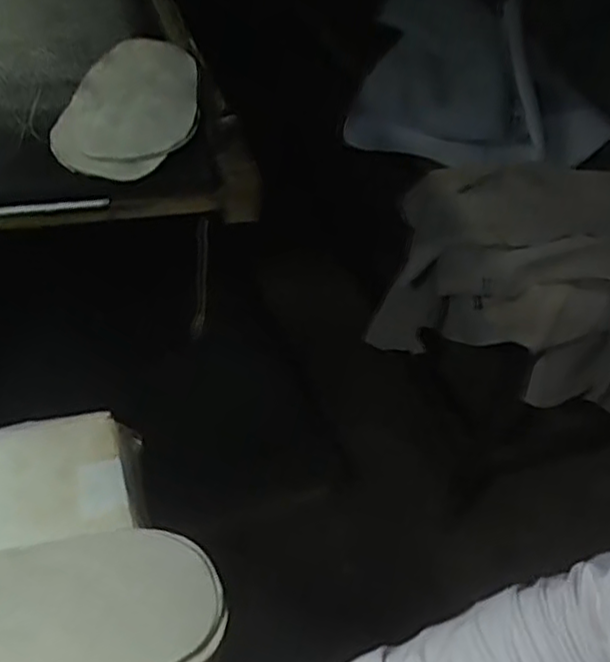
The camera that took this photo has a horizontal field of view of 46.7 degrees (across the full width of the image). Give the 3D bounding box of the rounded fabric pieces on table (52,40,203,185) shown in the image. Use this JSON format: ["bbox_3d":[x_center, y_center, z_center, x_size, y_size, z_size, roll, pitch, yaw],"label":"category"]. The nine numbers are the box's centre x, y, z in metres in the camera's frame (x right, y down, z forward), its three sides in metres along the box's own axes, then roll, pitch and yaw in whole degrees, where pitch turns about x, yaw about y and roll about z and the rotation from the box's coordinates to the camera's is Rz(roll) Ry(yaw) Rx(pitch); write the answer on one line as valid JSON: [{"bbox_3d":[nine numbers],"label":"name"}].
[{"bbox_3d":[-0.180,-0.257,0.768,0.131,0.030,0.302,7,44,1],"label":"rounded fabric pieces on table"}]

